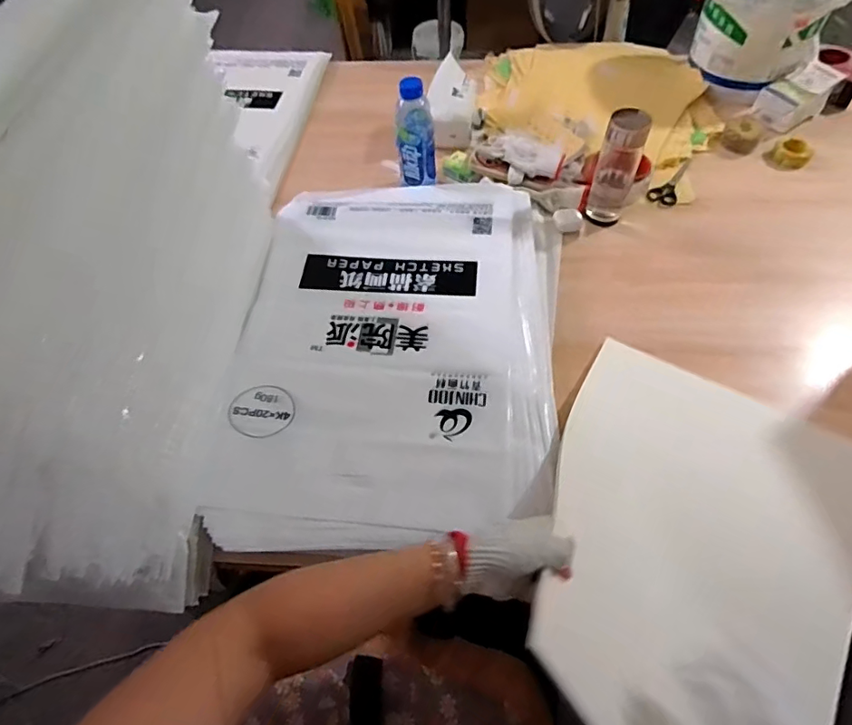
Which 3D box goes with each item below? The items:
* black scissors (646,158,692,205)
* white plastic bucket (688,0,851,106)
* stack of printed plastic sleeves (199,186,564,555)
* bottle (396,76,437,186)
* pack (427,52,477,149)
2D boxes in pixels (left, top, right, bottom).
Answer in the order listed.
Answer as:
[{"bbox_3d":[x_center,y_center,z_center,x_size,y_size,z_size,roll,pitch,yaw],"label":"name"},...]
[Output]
[{"bbox_3d":[0.468,-0.356,0.989,0.054,0.016,0.156,21,61,16],"label":"black scissors"},{"bbox_3d":[0.673,-0.704,1.035,0.263,0.239,0.215,27,63,19],"label":"white plastic bucket"},{"bbox_3d":[-0.035,-0.046,0.764,0.469,0.052,0.646,2,58,5],"label":"stack of printed plastic sleeves"},{"bbox_3d":[-0.018,-0.409,0.912,0.066,0.185,0.056,-4,57,2],"label":"bottle"},{"bbox_3d":[0.056,-0.521,1.036,0.081,0.102,0.156,6,58,8],"label":"pack"}]

